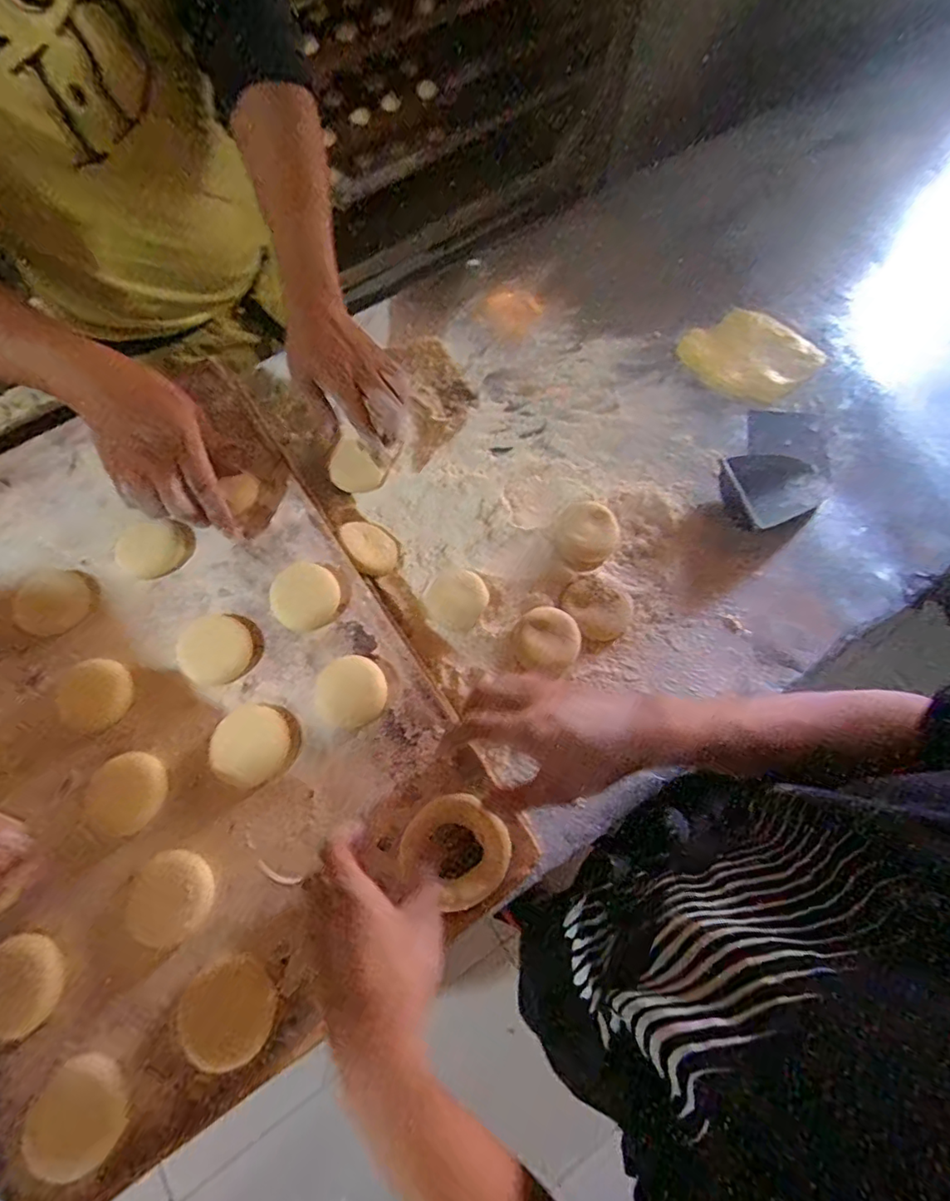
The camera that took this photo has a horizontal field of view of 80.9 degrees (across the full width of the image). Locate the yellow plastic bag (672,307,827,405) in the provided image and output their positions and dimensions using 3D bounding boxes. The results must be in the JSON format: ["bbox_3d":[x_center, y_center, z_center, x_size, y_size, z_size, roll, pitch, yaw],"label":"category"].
[{"bbox_3d":[0.327,-0.294,0.665,0.133,0.015,0.131,-39,75,-12],"label":"yellow plastic bag"}]

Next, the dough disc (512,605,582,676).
[{"bbox_3d":[0.071,0.038,0.544,0.063,0.009,0.063,0,71,0],"label":"dough disc"}]

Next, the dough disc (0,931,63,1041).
[{"bbox_3d":[-0.332,0.279,0.405,0.056,0.010,0.063,-10,71,-3],"label":"dough disc"}]

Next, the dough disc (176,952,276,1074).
[{"bbox_3d":[-0.179,0.297,0.402,0.067,0.004,0.063,0,71,0],"label":"dough disc"}]

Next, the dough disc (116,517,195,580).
[{"bbox_3d":[-0.303,-0.051,0.527,0.065,0.013,0.060,0,71,0],"label":"dough disc"}]

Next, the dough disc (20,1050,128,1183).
[{"bbox_3d":[-0.274,0.356,0.382,0.060,0.011,0.071,40,75,13],"label":"dough disc"}]

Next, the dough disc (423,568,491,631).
[{"bbox_3d":[-0.018,-0.002,0.559,0.059,0.009,0.059,0,71,0],"label":"dough disc"}]

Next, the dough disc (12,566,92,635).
[{"bbox_3d":[-0.390,0.001,0.513,0.070,0.007,0.061,31,73,10],"label":"dough disc"}]

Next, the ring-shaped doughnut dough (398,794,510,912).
[{"bbox_3d":[-0.013,0.192,0.433,0.079,0.017,0.071,32,68,12],"label":"ring-shaped doughnut dough"}]

